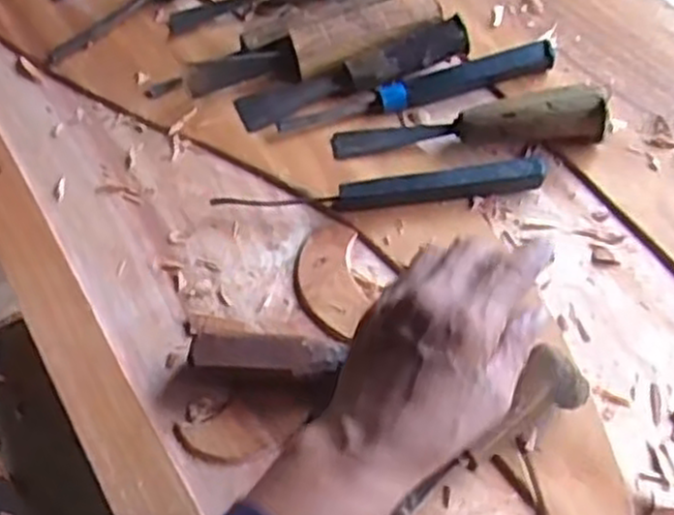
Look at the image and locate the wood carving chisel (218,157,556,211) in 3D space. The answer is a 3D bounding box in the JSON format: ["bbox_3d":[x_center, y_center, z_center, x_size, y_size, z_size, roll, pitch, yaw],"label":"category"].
[{"bbox_3d":[0.033,-0.051,0.580,0.241,0.022,0.022,-5,60,0],"label":"wood carving chisel"}]

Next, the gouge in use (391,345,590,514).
[{"bbox_3d":[0.079,0.124,0.467,0.185,0.026,0.035,-40,65,-7],"label":"gouge in use"}]

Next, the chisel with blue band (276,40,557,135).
[{"bbox_3d":[0.066,-0.137,0.625,0.228,0.020,0.022,-15,60,-5],"label":"chisel with blue band"}]

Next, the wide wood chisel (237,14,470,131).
[{"bbox_3d":[0.014,-0.150,0.627,0.192,0.035,0.031,-16,60,-6],"label":"wide wood chisel"}]

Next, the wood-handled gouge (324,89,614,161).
[{"bbox_3d":[0.101,-0.104,0.591,0.206,0.040,0.029,-1,60,3],"label":"wood-handled gouge"}]

